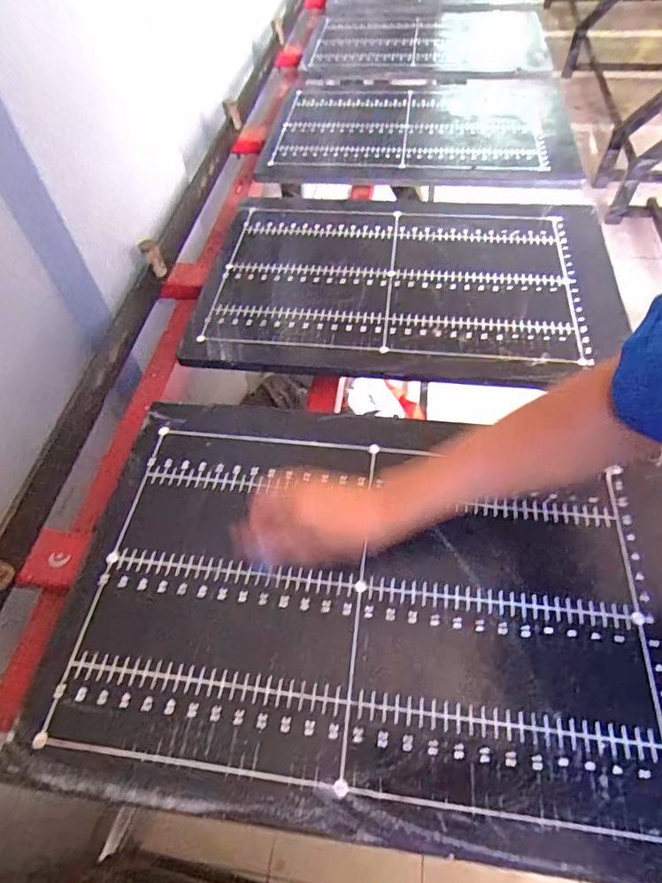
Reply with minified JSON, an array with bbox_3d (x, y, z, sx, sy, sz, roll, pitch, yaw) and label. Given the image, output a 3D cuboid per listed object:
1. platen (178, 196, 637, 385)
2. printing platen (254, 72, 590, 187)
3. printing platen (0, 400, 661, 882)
[{"bbox_3d":[0.109,-0.247,0.747,0.591,0.030,0.394,3,54,5],"label":"platen"},{"bbox_3d":[0.185,-0.659,1.006,0.585,0.022,0.417,7,56,7],"label":"printing platen"},{"bbox_3d":[0.048,0.133,0.477,0.587,0.013,0.390,5,54,6],"label":"printing platen"}]

